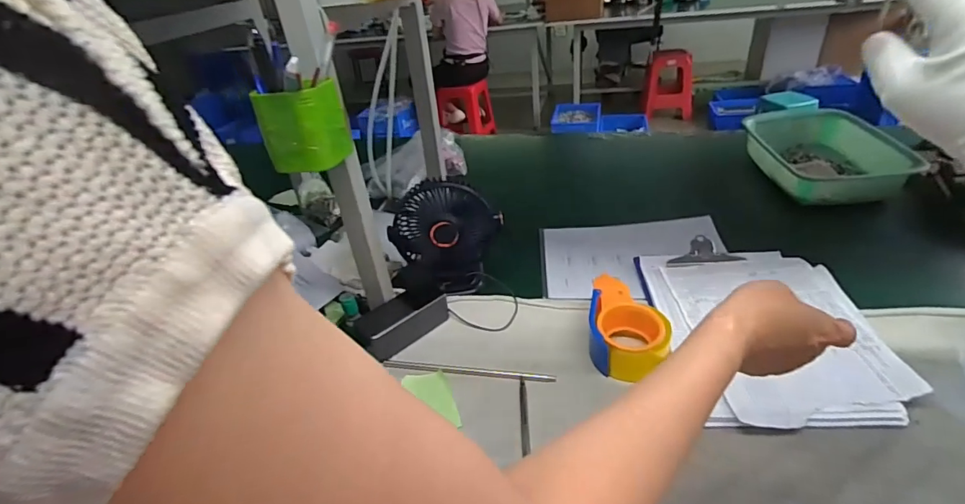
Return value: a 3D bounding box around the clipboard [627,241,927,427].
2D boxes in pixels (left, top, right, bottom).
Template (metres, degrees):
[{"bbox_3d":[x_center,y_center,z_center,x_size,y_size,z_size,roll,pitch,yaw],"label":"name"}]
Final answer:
[{"bbox_3d":[0.356,0.090,0.618,0.255,0.029,0.322,-6,31,2],"label":"clipboard"}]

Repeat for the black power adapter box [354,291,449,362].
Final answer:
[{"bbox_3d":[-0.114,0.093,0.668,0.126,0.050,0.057,-31,38,-33],"label":"black power adapter box"}]

